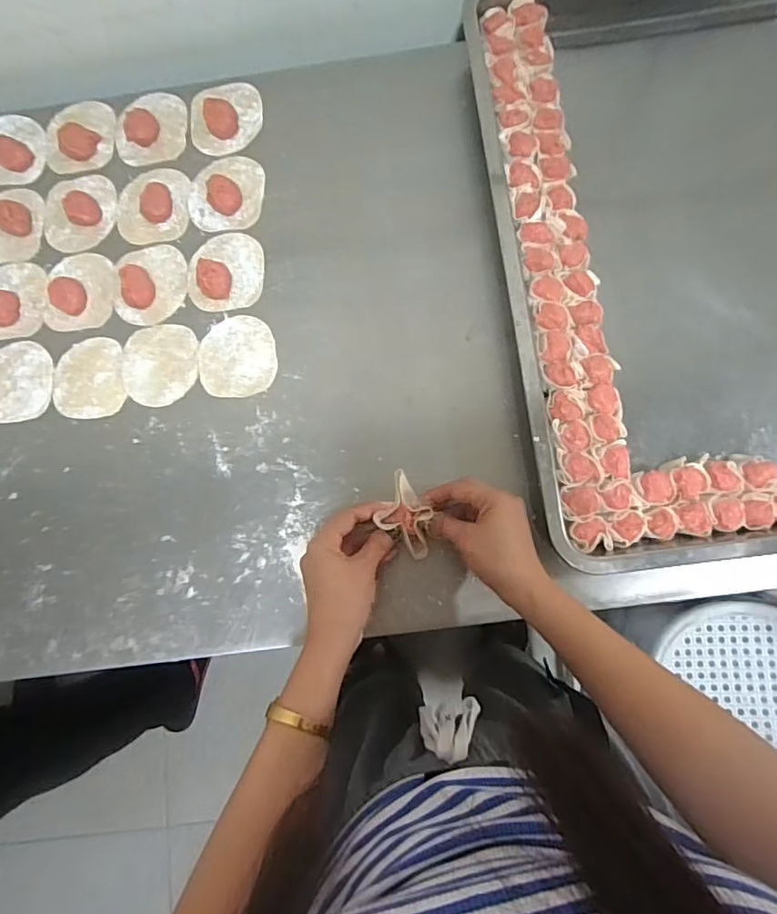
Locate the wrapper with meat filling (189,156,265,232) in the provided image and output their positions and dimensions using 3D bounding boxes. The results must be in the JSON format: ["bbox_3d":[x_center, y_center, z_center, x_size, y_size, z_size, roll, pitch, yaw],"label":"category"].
[{"bbox_3d":[-0.172,-0.282,0.572,0.077,0.022,0.087,6,81,3],"label":"wrapper with meat filling"}]

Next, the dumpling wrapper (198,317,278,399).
[{"bbox_3d":[-0.151,-0.101,0.546,0.075,0.004,0.082,0,80,2],"label":"dumpling wrapper"}]

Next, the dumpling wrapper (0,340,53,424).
[{"bbox_3d":[-0.382,-0.077,0.559,0.075,0.004,0.084,0,80,2],"label":"dumpling wrapper"}]

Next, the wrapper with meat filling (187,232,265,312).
[{"bbox_3d":[-0.168,-0.193,0.555,0.077,0.022,0.083,0,80,2],"label":"wrapper with meat filling"}]

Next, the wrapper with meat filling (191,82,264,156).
[{"bbox_3d":[-0.177,-0.371,0.590,0.082,0.020,0.079,-22,80,-2],"label":"wrapper with meat filling"}]

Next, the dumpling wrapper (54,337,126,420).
[{"bbox_3d":[-0.304,-0.081,0.555,0.074,0.005,0.082,-11,80,0],"label":"dumpling wrapper"}]

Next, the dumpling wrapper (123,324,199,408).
[{"bbox_3d":[-0.229,-0.093,0.550,0.075,0.004,0.084,-4,80,2],"label":"dumpling wrapper"}]

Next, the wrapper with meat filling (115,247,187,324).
[{"bbox_3d":[-0.246,-0.180,0.562,0.073,0.013,0.086,5,81,3],"label":"wrapper with meat filling"}]

